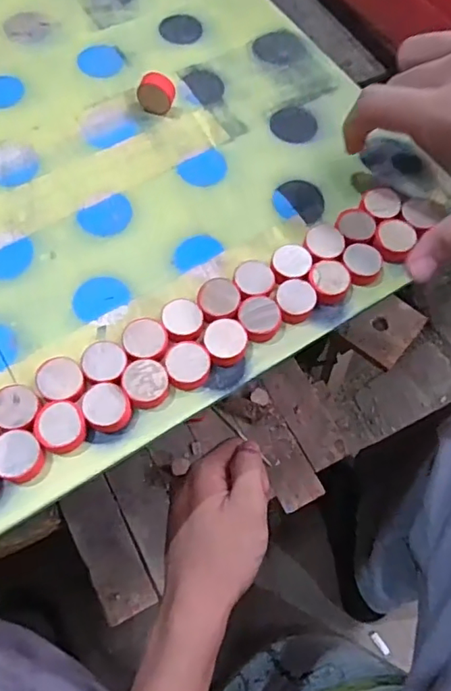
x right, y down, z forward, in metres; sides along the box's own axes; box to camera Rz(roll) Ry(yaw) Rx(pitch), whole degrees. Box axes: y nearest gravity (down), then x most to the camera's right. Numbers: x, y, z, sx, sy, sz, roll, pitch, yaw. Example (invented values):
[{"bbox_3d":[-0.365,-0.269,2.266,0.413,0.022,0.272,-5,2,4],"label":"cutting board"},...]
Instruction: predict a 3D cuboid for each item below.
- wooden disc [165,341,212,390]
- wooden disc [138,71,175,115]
[{"bbox_3d":[-0.019,0.011,0.268,0.022,0.011,0.023,2,65,-5],"label":"wooden disc"},{"bbox_3d":[-0.043,-0.158,0.335,0.023,0.020,0.012,8,64,-2],"label":"wooden disc"}]

